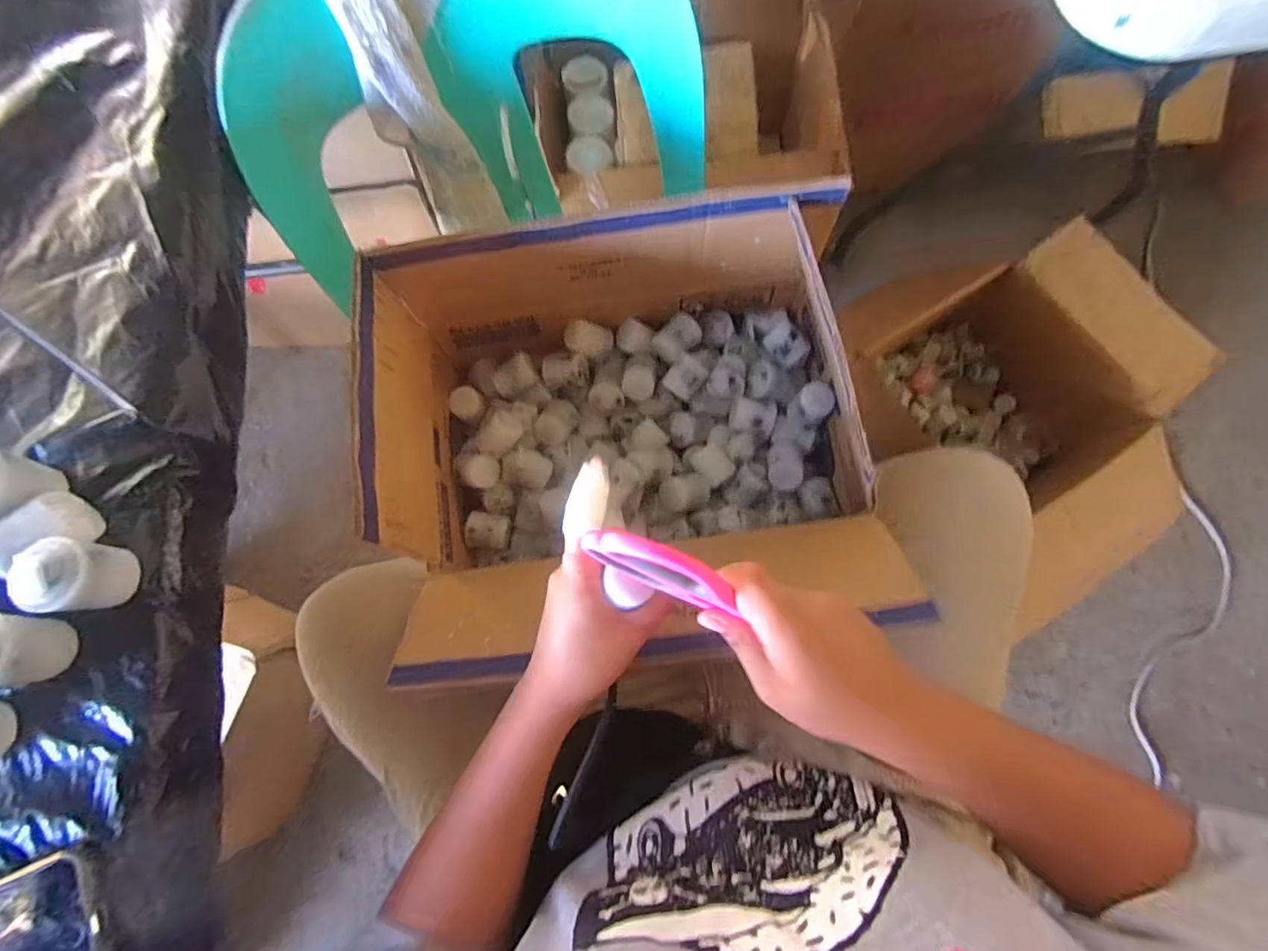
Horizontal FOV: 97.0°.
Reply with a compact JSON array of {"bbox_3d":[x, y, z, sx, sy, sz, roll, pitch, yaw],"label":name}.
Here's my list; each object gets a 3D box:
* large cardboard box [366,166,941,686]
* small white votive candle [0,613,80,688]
[{"bbox_3d":[-0.001,-0.039,0.527,0.409,0.229,0.361,-9,77,0],"label":"large cardboard box"},{"bbox_3d":[-0.338,0.094,0.303,0.036,0.047,0.038,-3,77,1],"label":"small white votive candle"}]

